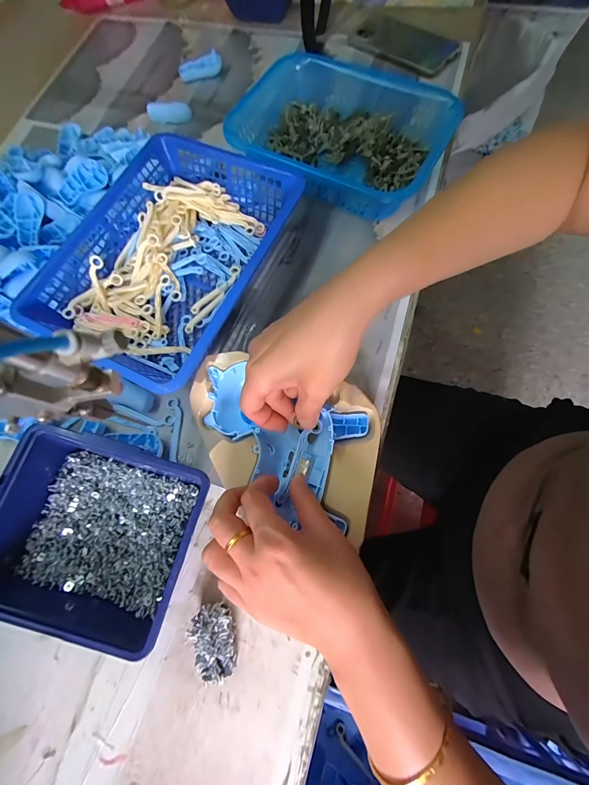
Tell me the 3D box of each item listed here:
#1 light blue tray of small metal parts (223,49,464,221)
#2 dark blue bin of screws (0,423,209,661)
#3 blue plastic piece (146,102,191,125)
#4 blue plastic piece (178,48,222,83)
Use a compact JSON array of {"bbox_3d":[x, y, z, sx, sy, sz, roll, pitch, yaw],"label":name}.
[{"bbox_3d":[0.050,-0.323,0.419,0.268,0.073,0.186,26,76,11],"label":"light blue tray of small metal parts"},{"bbox_3d":[-0.173,0.120,0.287,0.173,0.068,0.143,15,74,8],"label":"dark blue bin of screws"},{"bbox_3d":[-0.192,-0.429,0.493,0.066,0.015,0.024,2,72,5],"label":"blue plastic piece"},{"bbox_3d":[-0.151,-0.520,0.515,0.069,0.025,0.029,-11,72,0],"label":"blue plastic piece"}]

